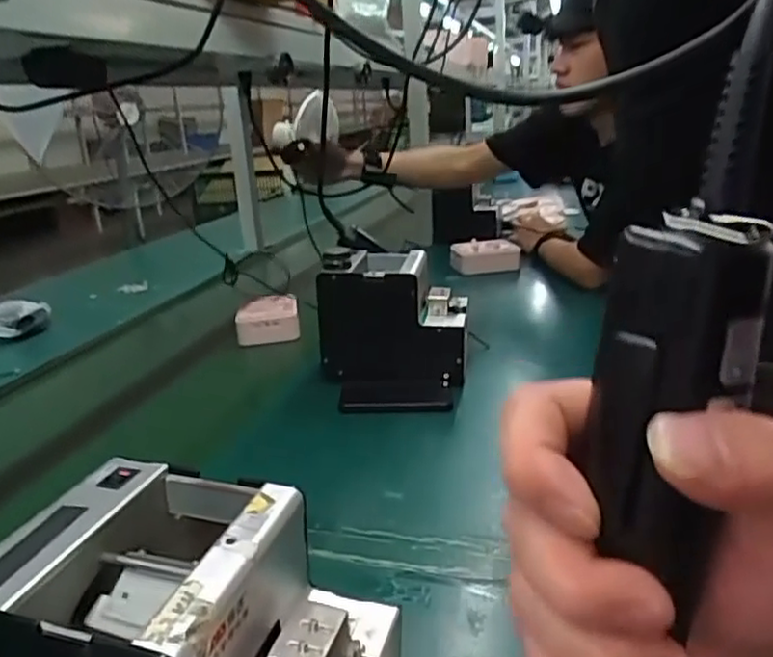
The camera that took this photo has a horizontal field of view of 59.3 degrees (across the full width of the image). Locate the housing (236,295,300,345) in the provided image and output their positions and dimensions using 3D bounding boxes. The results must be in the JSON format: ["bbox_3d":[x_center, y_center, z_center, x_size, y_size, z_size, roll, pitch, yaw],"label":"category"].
[{"bbox_3d":[-0.191,-0.012,1.097,0.097,0.069,0.073,-6,18,-8],"label":"housing"}]

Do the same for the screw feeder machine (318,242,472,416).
[{"bbox_3d":[0.009,-0.004,0.861,0.185,0.157,0.199,-3,18,2],"label":"screw feeder machine"}]

